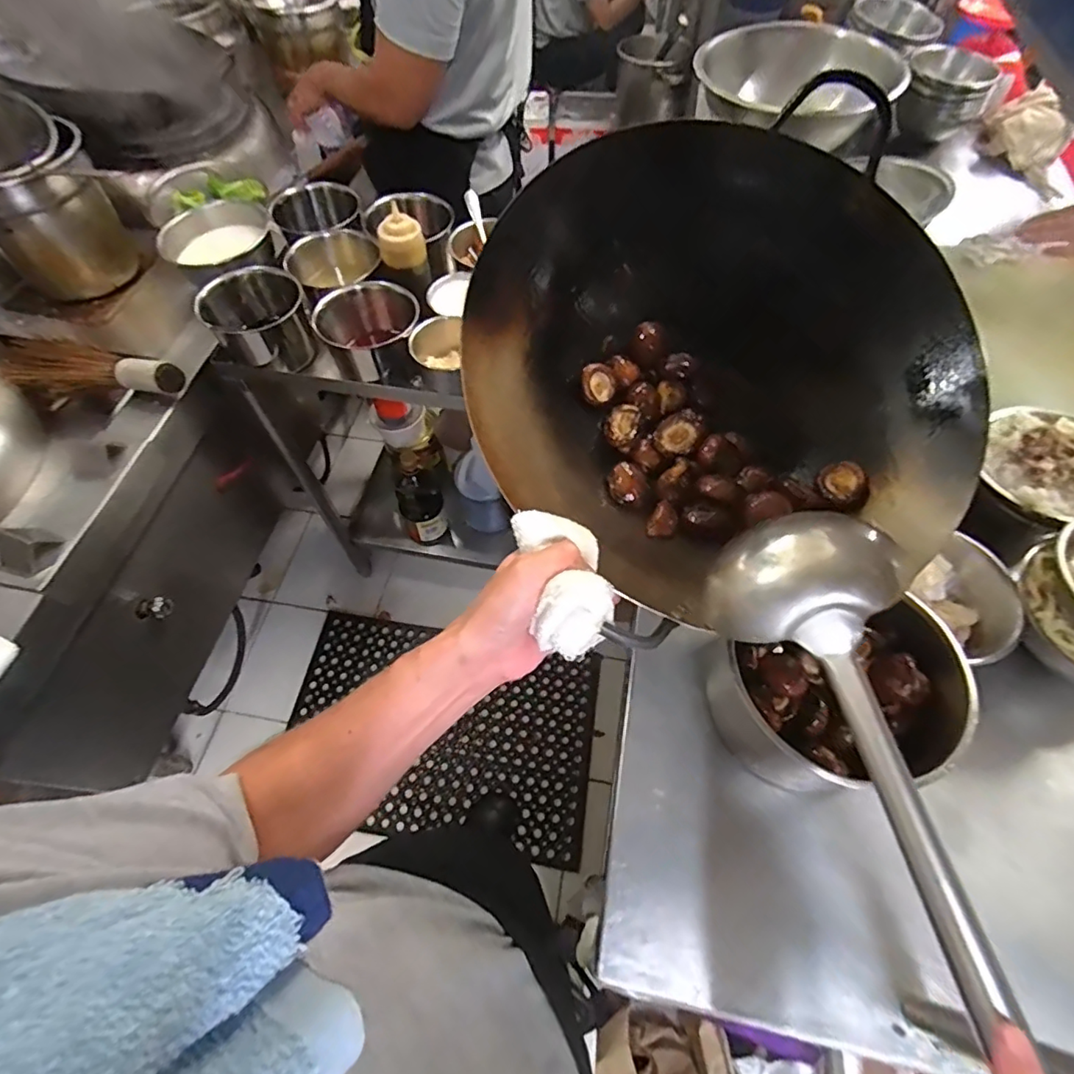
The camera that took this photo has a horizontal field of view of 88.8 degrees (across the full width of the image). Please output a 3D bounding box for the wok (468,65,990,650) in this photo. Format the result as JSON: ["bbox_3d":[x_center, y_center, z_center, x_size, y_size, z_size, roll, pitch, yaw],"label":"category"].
[{"bbox_3d":[0.161,-0.148,0.487,0.423,0.164,0.423,-1,78,5],"label":"wok"}]

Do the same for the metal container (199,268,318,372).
[{"bbox_3d":[-0.450,-0.353,0.902,0.153,0.114,0.146,-1,61,2],"label":"metal container"}]

